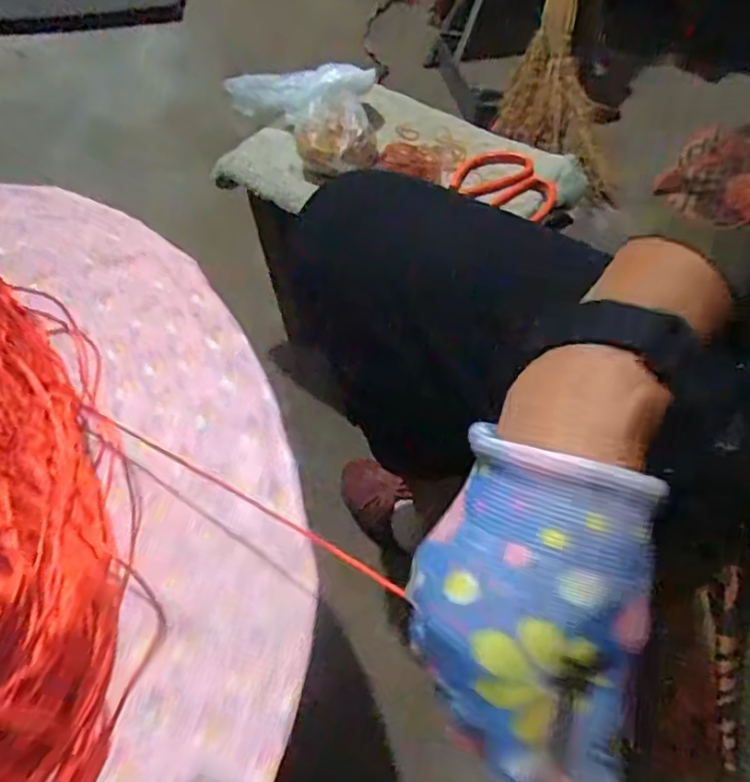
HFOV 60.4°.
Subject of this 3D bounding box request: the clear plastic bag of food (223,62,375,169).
[{"bbox_3d":[-0.066,-0.317,0.701,0.113,0.071,0.201,-34,63,-16],"label":"clear plastic bag of food"}]

